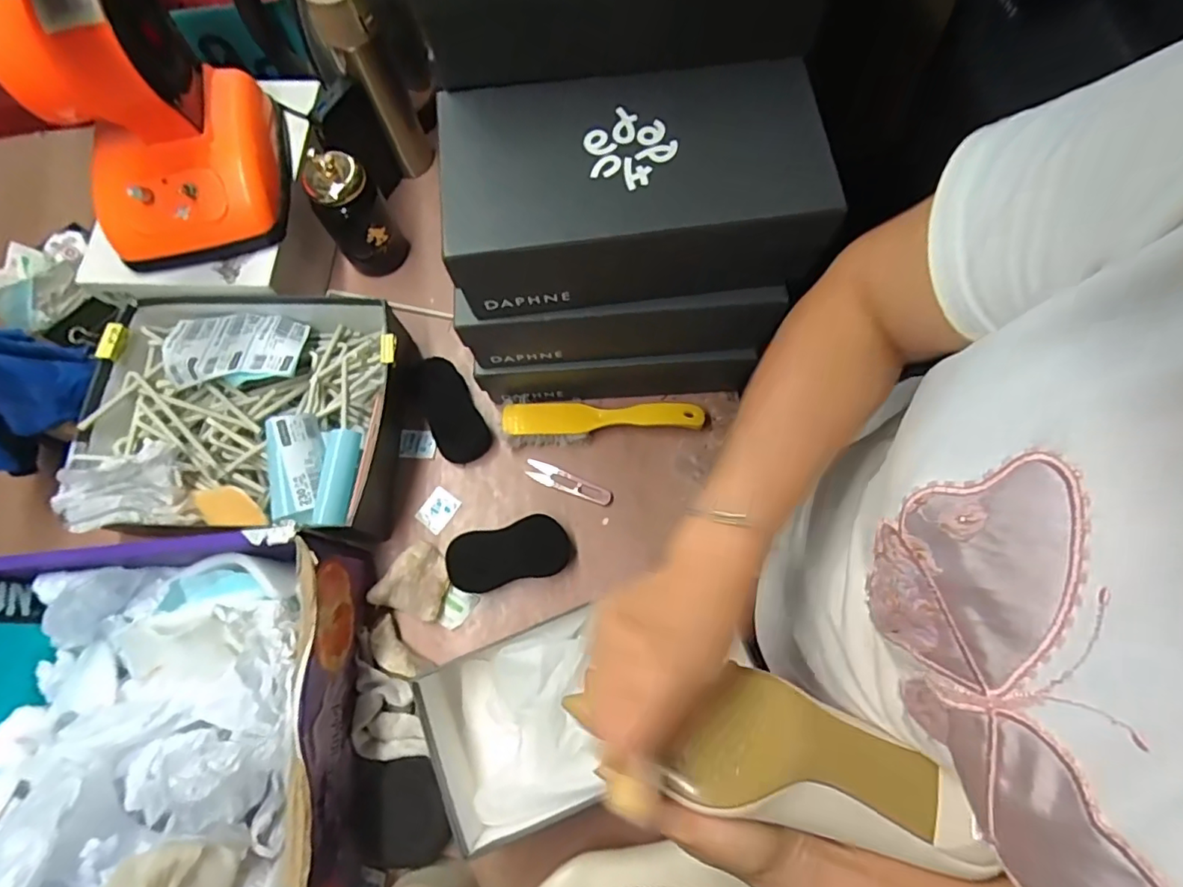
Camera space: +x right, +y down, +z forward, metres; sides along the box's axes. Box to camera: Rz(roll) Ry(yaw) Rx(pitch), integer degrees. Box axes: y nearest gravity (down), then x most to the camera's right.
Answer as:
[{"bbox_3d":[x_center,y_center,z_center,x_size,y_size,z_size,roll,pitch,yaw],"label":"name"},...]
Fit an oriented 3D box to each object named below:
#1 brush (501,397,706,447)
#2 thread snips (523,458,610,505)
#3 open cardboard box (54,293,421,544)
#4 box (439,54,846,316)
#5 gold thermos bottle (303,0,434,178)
[{"bbox_3d":[0.012,-0.022,0.647,0.226,0.041,0.052,2,73,3],"label":"brush"},{"bbox_3d":[-0.026,0.045,0.649,0.105,0.006,0.024,20,74,8],"label":"thread snips"},{"bbox_3d":[-0.377,-0.031,0.619,0.330,0.105,0.273,6,73,4],"label":"open cardboard box"},{"bbox_3d":[0.030,-0.213,0.468,0.289,0.095,0.159,-5,73,1],"label":"box"},{"bbox_3d":[-0.260,-0.438,0.685,0.069,0.234,0.062,-26,74,-6],"label":"gold thermos bottle"}]

